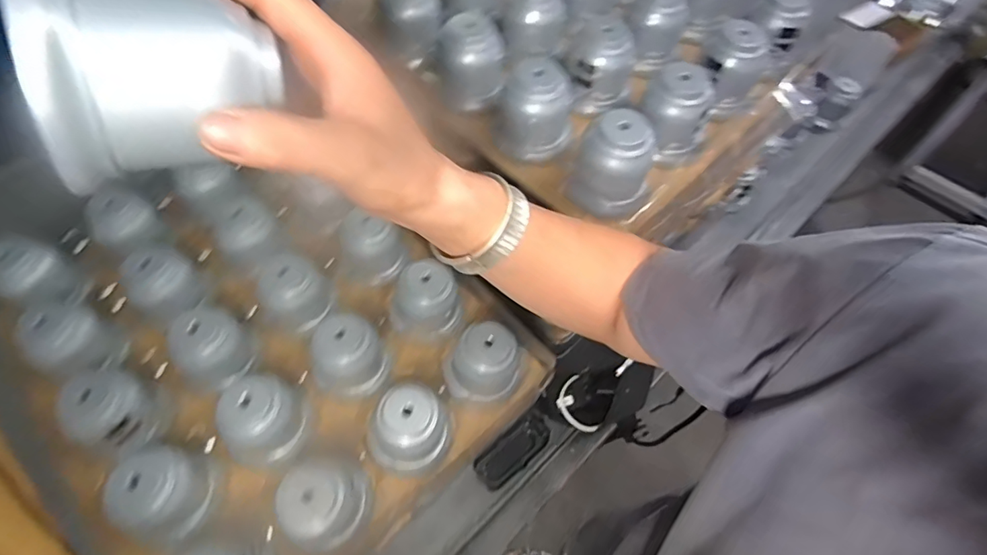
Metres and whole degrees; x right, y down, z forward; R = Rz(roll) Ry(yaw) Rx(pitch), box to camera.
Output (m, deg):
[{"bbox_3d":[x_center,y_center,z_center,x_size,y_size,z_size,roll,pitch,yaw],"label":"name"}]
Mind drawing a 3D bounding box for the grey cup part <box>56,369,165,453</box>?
[{"bbox_3d":[-0.379,0.135,0.509,0.062,0.077,0.072,32,61,16],"label":"grey cup part"}]

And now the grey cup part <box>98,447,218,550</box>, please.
[{"bbox_3d":[-0.299,0.199,0.470,0.070,0.064,0.068,1,57,-2],"label":"grey cup part"}]

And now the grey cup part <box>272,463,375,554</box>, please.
[{"bbox_3d":[-0.160,0.211,0.488,0.076,0.063,0.082,27,60,13],"label":"grey cup part"}]

